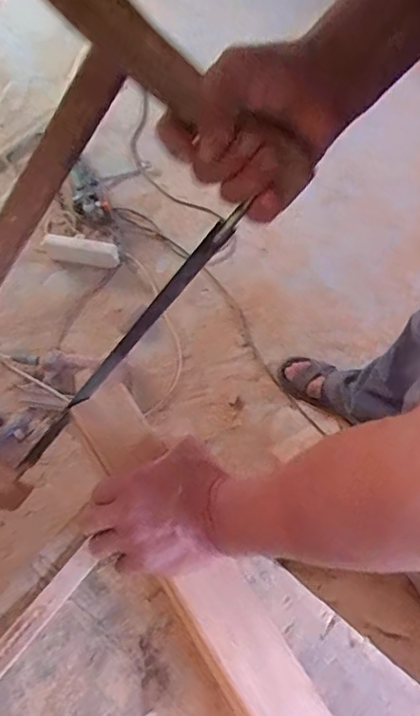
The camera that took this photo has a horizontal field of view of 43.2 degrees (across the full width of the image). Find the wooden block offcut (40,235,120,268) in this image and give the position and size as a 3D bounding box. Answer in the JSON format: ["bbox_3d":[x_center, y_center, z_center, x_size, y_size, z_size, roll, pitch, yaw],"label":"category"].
[{"bbox_3d":[-0.327,-0.273,1.351,0.209,0.035,0.062,0,59,-44],"label":"wooden block offcut"}]

